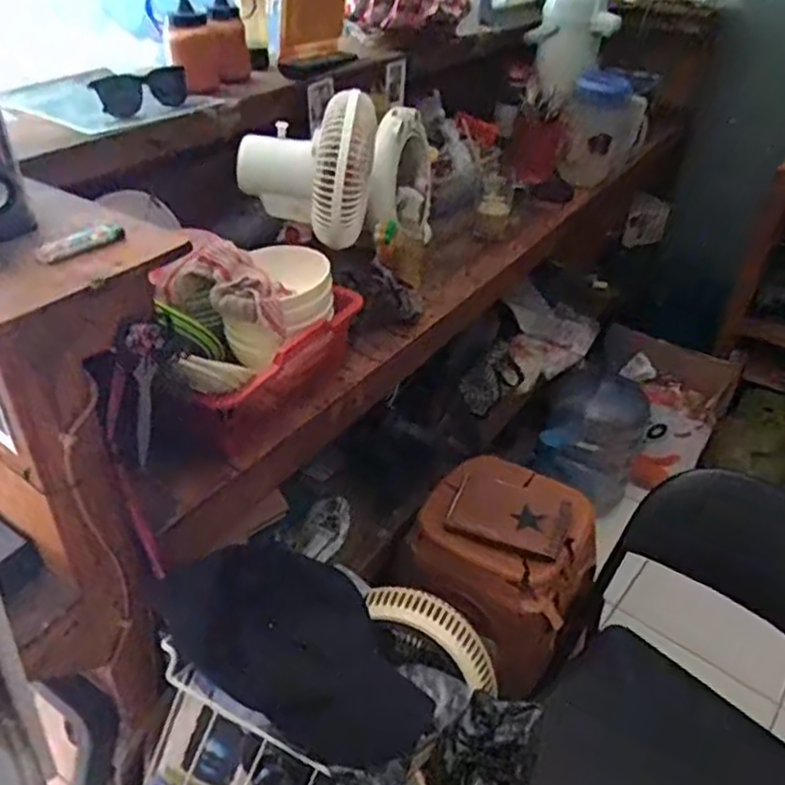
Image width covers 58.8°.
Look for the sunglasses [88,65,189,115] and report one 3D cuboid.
[{"bbox_3d":[-0.338,-0.415,0.959,0.034,0.046,0.145,28,43,31],"label":"sunglasses"}]

